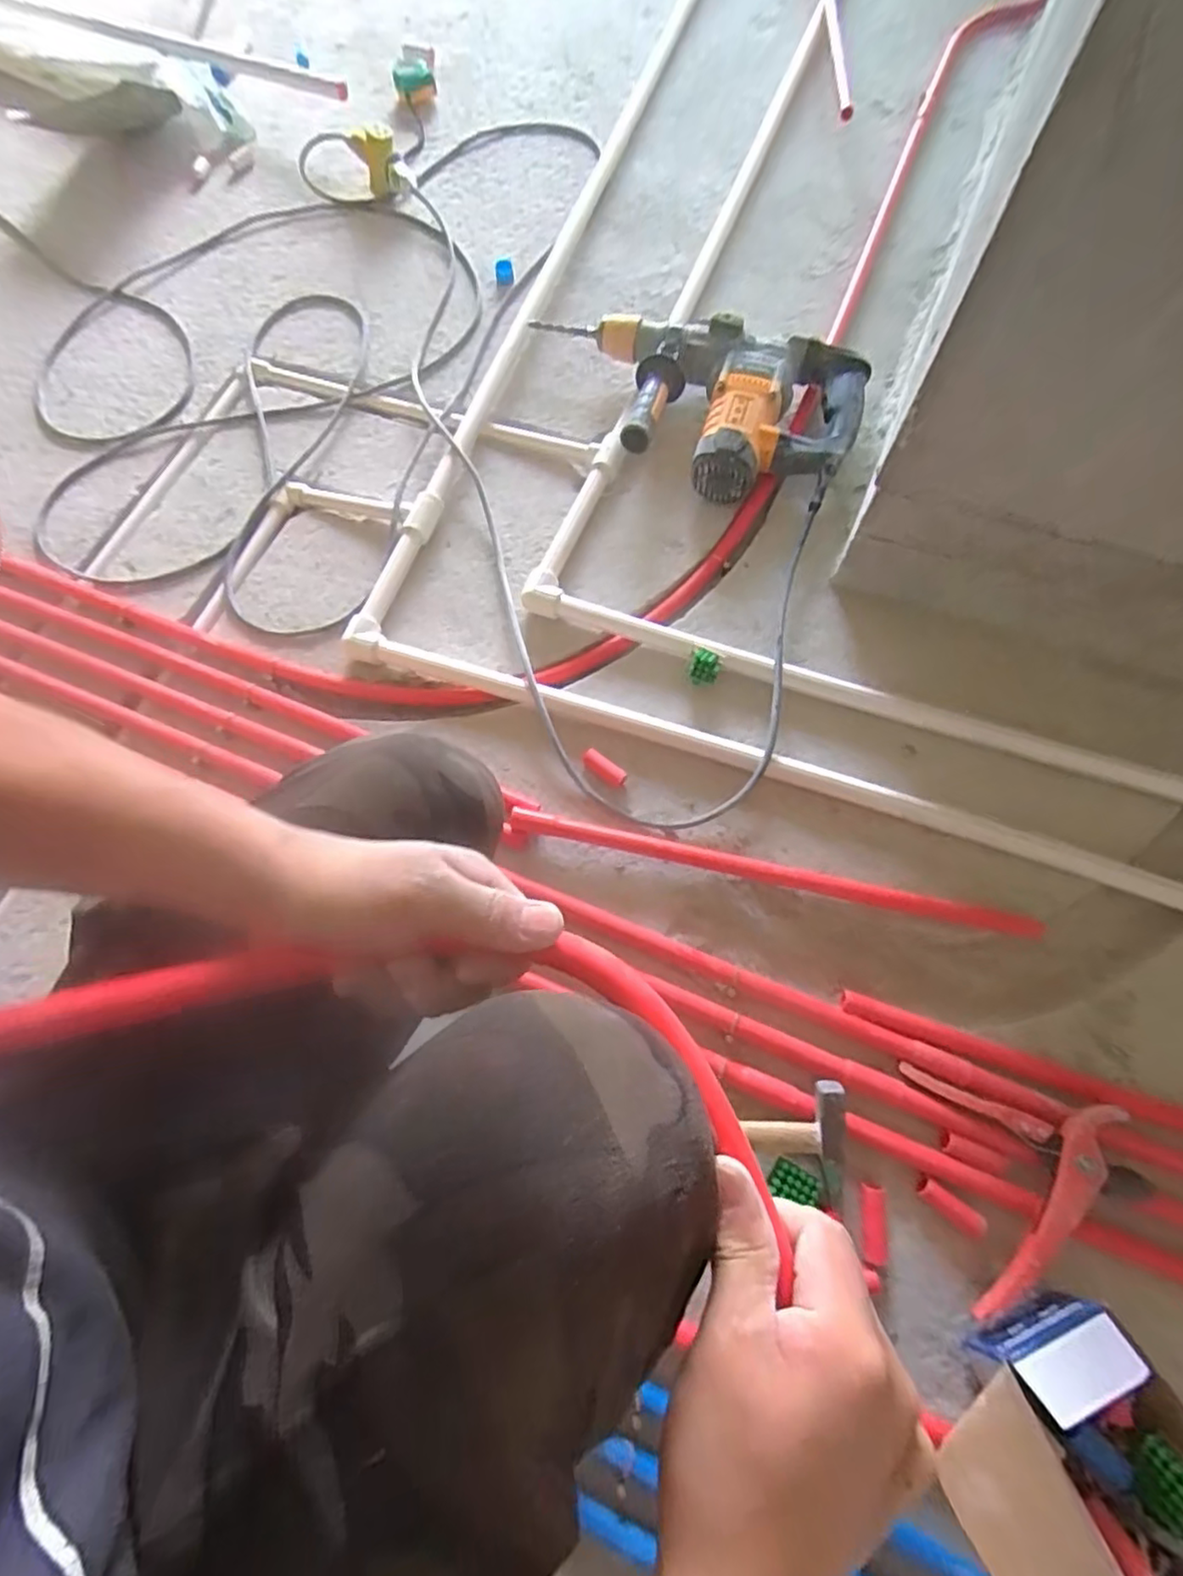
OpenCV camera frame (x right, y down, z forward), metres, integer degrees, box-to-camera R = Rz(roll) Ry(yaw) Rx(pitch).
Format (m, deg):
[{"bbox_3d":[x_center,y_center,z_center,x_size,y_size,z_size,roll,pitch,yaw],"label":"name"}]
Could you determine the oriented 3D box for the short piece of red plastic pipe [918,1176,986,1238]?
[{"bbox_3d":[0.314,0.367,0.575,0.056,0.023,0.021,33,74,13],"label":"short piece of red plastic pipe"}]

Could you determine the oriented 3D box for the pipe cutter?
[{"bbox_3d":[0.383,0.326,0.563,0.163,0.029,0.183,-12,70,-2],"label":"pipe cutter"}]

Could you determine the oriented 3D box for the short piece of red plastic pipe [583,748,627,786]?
[{"bbox_3d":[0.015,-0.023,0.729,0.054,0.021,0.018,39,76,14],"label":"short piece of red plastic pipe"}]

